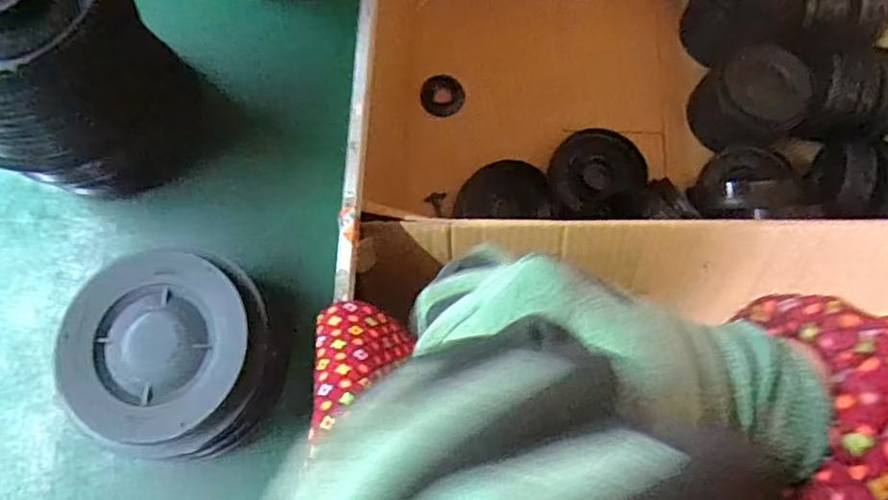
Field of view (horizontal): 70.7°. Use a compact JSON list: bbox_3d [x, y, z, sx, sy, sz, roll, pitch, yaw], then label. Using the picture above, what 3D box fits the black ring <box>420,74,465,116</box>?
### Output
[{"bbox_3d":[-0.002,-0.214,0.866,0.063,0.012,0.057,43,81,11],"label":"black ring"}]

